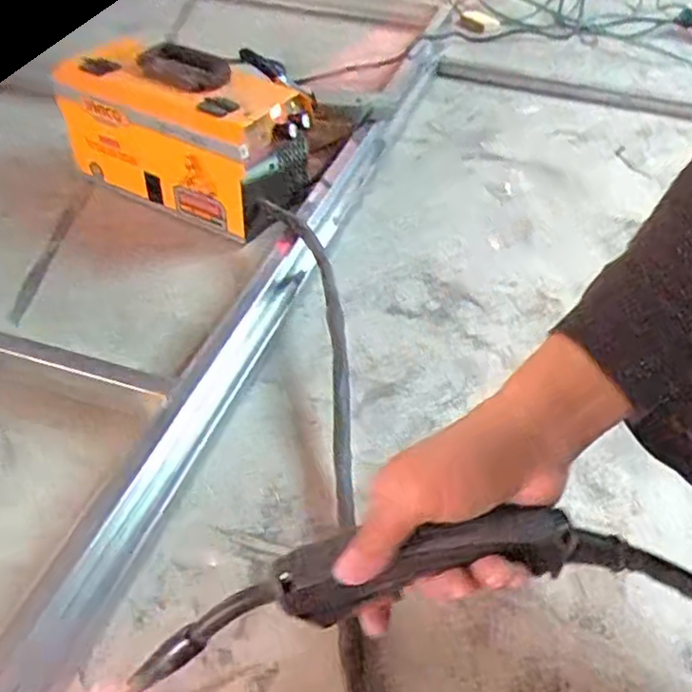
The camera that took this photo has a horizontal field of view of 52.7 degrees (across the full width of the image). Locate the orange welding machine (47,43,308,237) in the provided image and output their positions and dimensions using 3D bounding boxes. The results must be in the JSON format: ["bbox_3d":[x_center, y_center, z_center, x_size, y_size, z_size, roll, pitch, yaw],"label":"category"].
[{"bbox_3d":[-0.229,-0.305,1.004,0.332,0.200,0.162,22,47,19],"label":"orange welding machine"}]

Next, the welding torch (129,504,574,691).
[{"bbox_3d":[-0.005,0.133,0.390,0.258,0.044,0.031,-18,43,6],"label":"welding torch"}]

